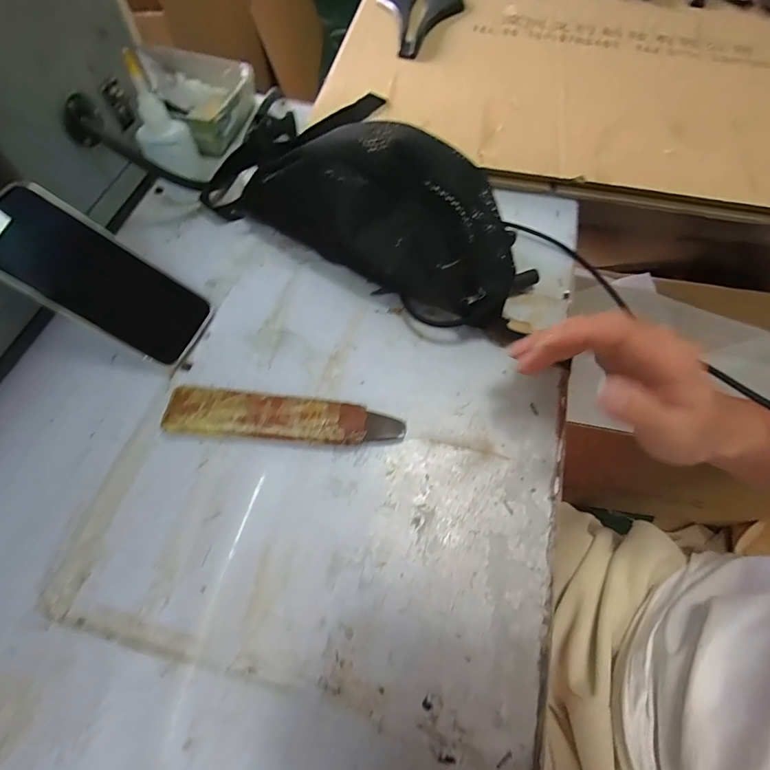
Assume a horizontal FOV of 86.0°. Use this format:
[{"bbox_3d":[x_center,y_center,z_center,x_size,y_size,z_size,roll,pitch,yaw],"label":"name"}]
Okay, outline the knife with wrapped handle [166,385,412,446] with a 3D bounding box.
[{"bbox_3d":[-0.079,0.028,0.330,0.185,0.016,0.037,7,65,1],"label":"knife with wrapped handle"}]

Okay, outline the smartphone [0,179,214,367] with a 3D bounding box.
[{"bbox_3d":[-0.231,-0.085,0.336,0.163,0.016,0.078,35,63,-23],"label":"smartphone"}]

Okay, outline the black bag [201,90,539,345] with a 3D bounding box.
[{"bbox_3d":[-0.017,-0.174,0.385,0.327,0.102,0.121,30,67,11],"label":"black bag"}]

